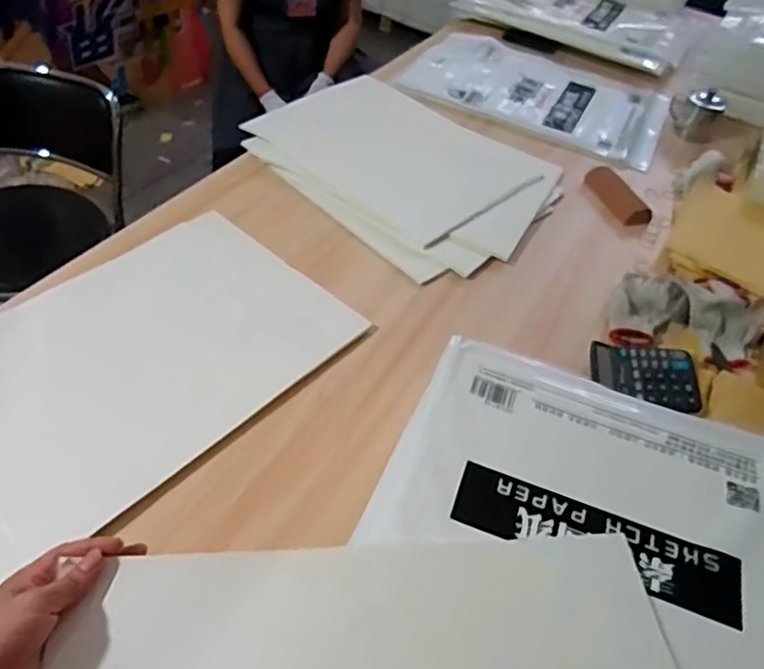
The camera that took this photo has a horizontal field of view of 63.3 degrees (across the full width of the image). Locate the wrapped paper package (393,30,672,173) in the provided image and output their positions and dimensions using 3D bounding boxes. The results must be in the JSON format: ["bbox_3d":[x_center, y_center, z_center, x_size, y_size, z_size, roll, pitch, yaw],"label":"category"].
[{"bbox_3d":[0.393,-0.603,1.553,0.614,0.020,0.377,25,53,13],"label":"wrapped paper package"}]

